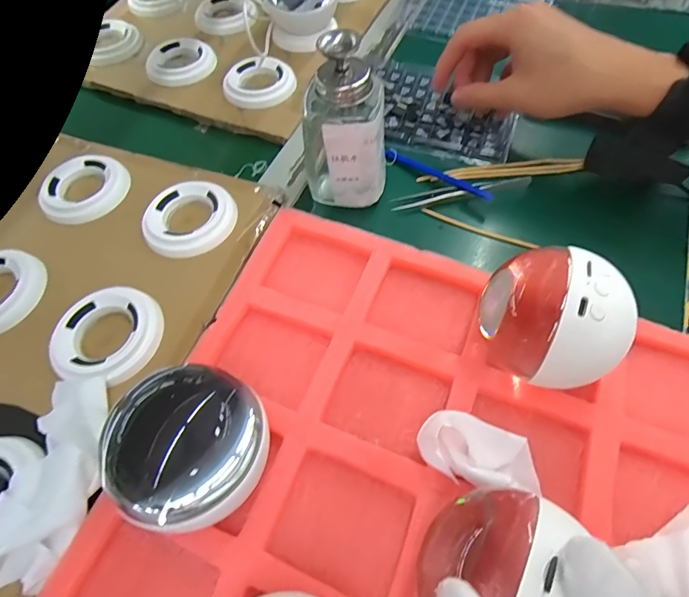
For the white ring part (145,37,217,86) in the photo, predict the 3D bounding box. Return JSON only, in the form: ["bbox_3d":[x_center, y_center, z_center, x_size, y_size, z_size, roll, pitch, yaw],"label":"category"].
[{"bbox_3d":[-0.173,-0.253,0.449,0.071,0.011,0.071,-1,60,2],"label":"white ring part"}]

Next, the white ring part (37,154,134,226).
[{"bbox_3d":[-0.220,-0.092,0.356,0.069,0.013,0.069,-1,60,2],"label":"white ring part"}]

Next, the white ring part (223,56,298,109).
[{"bbox_3d":[-0.085,-0.218,0.427,0.071,0.014,0.071,-1,60,2],"label":"white ring part"}]

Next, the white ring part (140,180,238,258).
[{"bbox_3d":[-0.119,-0.062,0.330,0.066,0.013,0.071,-1,60,2],"label":"white ring part"}]

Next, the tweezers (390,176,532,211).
[{"bbox_3d":[0.097,-0.089,0.351,0.116,0.011,0.019,-16,61,-6],"label":"tweezers"}]

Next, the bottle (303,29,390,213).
[{"bbox_3d":[0.000,-0.133,0.311,0.063,0.112,0.064,2,60,4],"label":"bottle"}]

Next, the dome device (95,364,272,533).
[{"bbox_3d":[-0.071,0.075,0.211,0.066,0.061,0.074,19,63,13],"label":"dome device"}]

